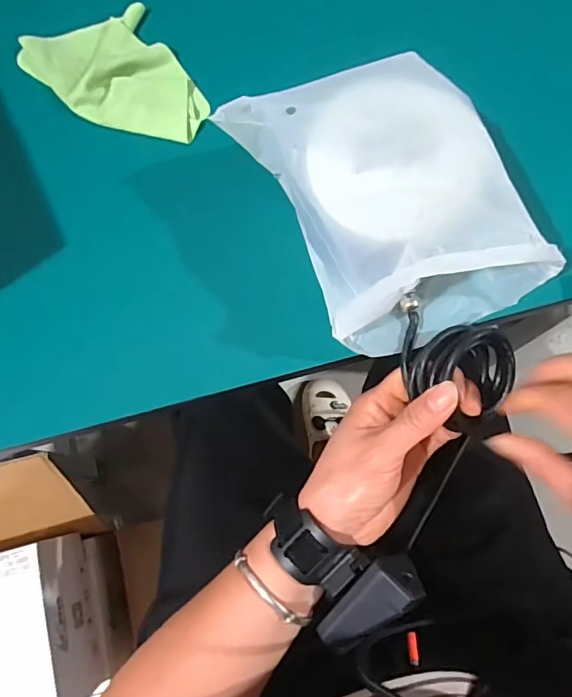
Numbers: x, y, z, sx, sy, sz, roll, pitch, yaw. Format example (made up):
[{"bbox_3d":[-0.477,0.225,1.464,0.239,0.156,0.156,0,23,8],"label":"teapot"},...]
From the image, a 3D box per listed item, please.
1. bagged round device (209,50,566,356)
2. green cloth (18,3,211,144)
[{"bbox_3d":[0.060,-0.091,0.303,0.131,0.090,0.173,-28,76,-6],"label":"bagged round device"},{"bbox_3d":[-0.128,-0.202,0.374,0.098,0.019,0.134,-32,77,-7],"label":"green cloth"}]

